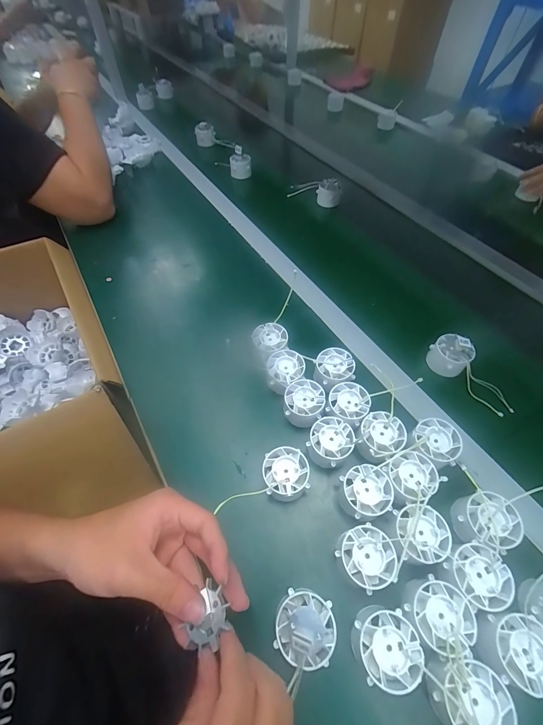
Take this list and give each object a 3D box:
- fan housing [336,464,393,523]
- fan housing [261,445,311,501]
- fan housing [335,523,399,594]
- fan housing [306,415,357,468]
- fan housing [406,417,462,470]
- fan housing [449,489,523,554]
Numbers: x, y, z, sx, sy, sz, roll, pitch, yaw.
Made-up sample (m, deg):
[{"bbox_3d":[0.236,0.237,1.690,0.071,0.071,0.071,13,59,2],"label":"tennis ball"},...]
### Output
[{"bbox_3d":[0.099,0.140,0.330,0.050,0.040,0.052,0,56,0],"label":"fan housing"},{"bbox_3d":[0.016,0.125,0.341,0.048,0.037,0.050,0,56,0],"label":"fan housing"},{"bbox_3d":[0.091,0.187,0.298,0.046,0.038,0.050,0,56,0],"label":"fan housing"},{"bbox_3d":[0.068,0.095,0.360,0.050,0.040,0.046,0,56,0],"label":"fan housing"},{"bbox_3d":[0.184,0.094,0.352,0.050,0.030,0.056,36,63,21],"label":"fan housing"},{"bbox_3d":[0.214,0.158,0.309,0.050,0.032,0.051,0,56,0],"label":"fan housing"}]

